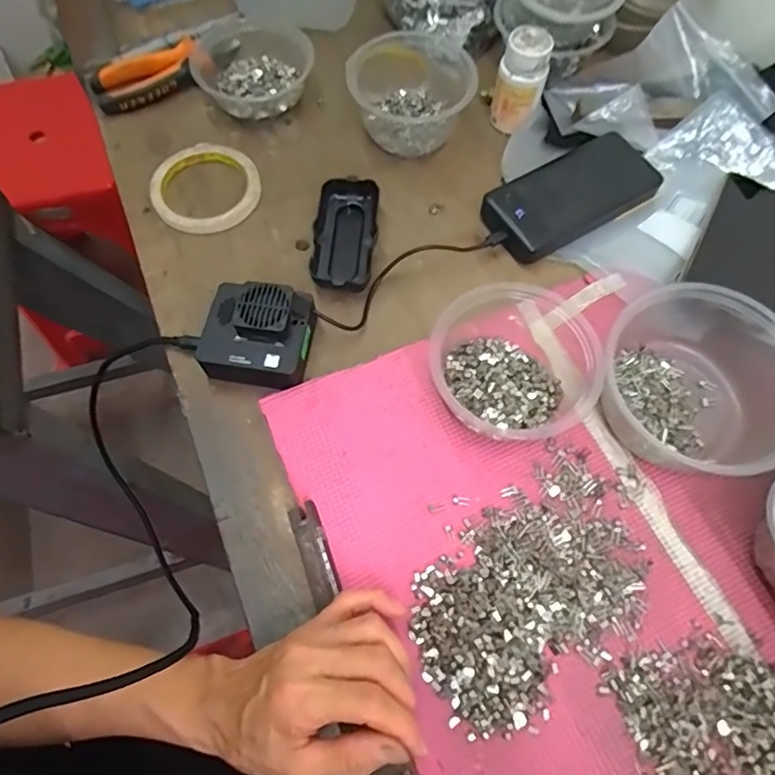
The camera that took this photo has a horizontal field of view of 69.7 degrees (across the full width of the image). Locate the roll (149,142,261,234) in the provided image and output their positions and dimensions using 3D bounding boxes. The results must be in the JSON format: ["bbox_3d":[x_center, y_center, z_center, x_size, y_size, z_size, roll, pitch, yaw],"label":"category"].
[{"bbox_3d":[-0.169,-0.187,0.519,0.097,0.020,0.092,-1,67,1],"label":"roll"}]

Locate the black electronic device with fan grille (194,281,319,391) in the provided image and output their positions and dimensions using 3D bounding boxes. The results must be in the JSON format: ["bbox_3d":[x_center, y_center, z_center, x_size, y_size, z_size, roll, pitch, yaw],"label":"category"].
[{"bbox_3d":[-0.103,-0.041,0.434,0.079,0.044,0.069,7,66,2],"label":"black electronic device with fan grille"}]

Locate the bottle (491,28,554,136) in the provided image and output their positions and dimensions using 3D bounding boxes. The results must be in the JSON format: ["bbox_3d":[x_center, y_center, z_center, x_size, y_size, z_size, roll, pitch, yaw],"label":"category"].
[{"bbox_3d":[0.124,-0.284,0.522,0.044,0.078,0.044,14,67,5],"label":"bottle"}]

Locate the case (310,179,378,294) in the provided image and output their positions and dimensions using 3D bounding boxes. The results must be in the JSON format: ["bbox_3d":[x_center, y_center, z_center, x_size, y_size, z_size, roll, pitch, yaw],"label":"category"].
[{"bbox_3d":[-0.036,-0.132,0.489,0.053,0.024,0.108,1,66,-1],"label":"case"}]

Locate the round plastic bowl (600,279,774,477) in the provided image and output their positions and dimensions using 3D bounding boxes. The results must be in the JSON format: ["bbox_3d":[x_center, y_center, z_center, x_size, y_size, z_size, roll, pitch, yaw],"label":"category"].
[{"bbox_3d":[0.229,-0.011,0.404,0.133,0.062,0.153,37,70,14],"label":"round plastic bowl"}]

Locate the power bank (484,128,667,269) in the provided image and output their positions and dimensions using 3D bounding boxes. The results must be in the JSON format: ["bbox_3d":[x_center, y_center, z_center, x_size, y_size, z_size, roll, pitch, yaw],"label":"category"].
[{"bbox_3d":[0.166,-0.176,0.503,0.162,0.024,0.075,-29,70,-13],"label":"power bank"}]

